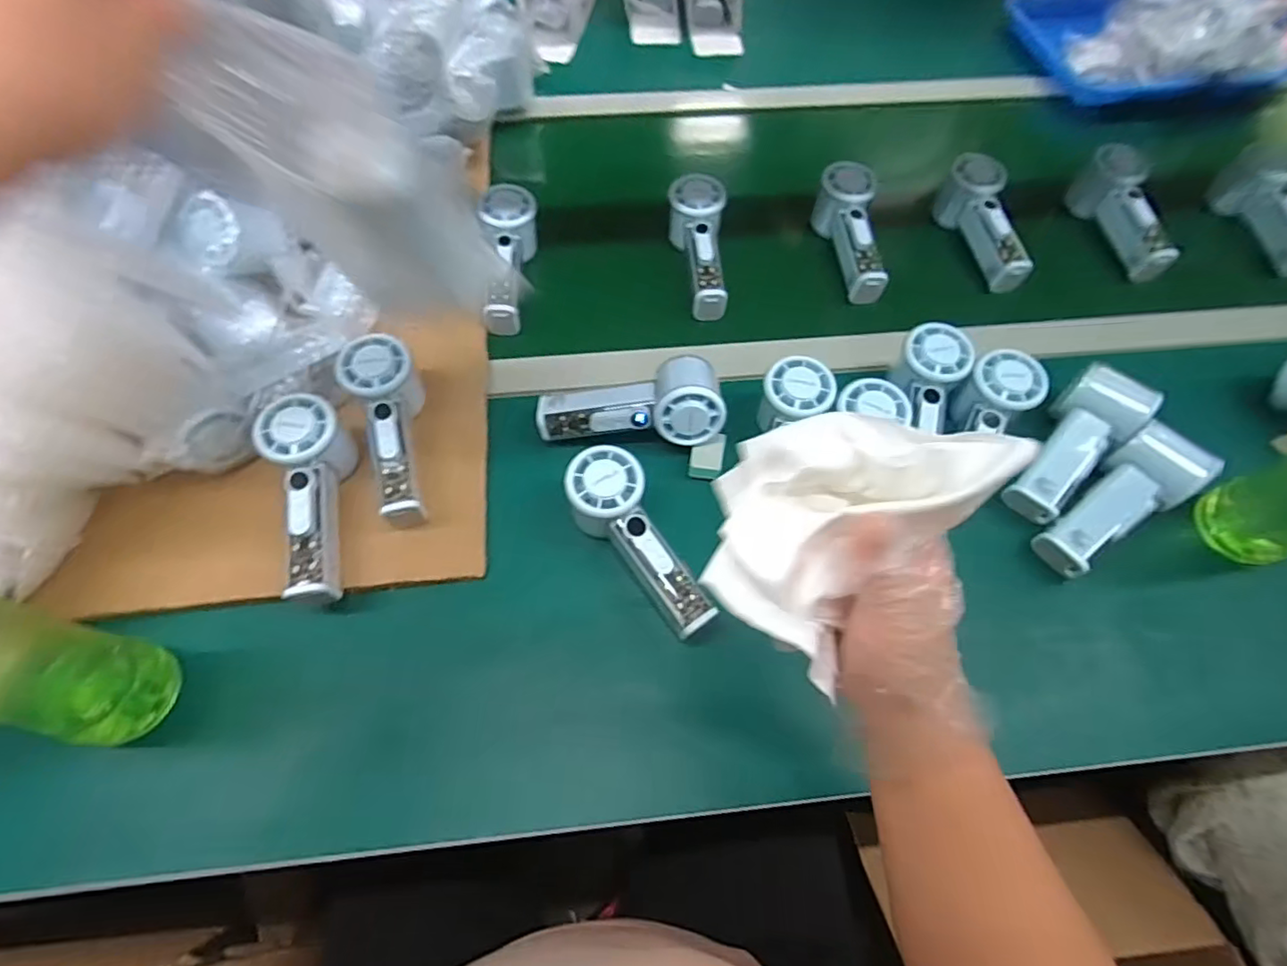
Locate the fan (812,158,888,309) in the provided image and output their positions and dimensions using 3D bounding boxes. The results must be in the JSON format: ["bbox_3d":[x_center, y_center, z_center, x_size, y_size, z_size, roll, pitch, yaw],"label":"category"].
[{"bbox_3d":[0.217,-0.259,0.621,0.059,0.050,0.159,-6,75,-4],"label":"fan"}]

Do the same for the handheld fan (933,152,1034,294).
[{"bbox_3d":[0.357,-0.270,0.628,0.047,0.062,0.156,-4,61,-3],"label":"handheld fan"}]

